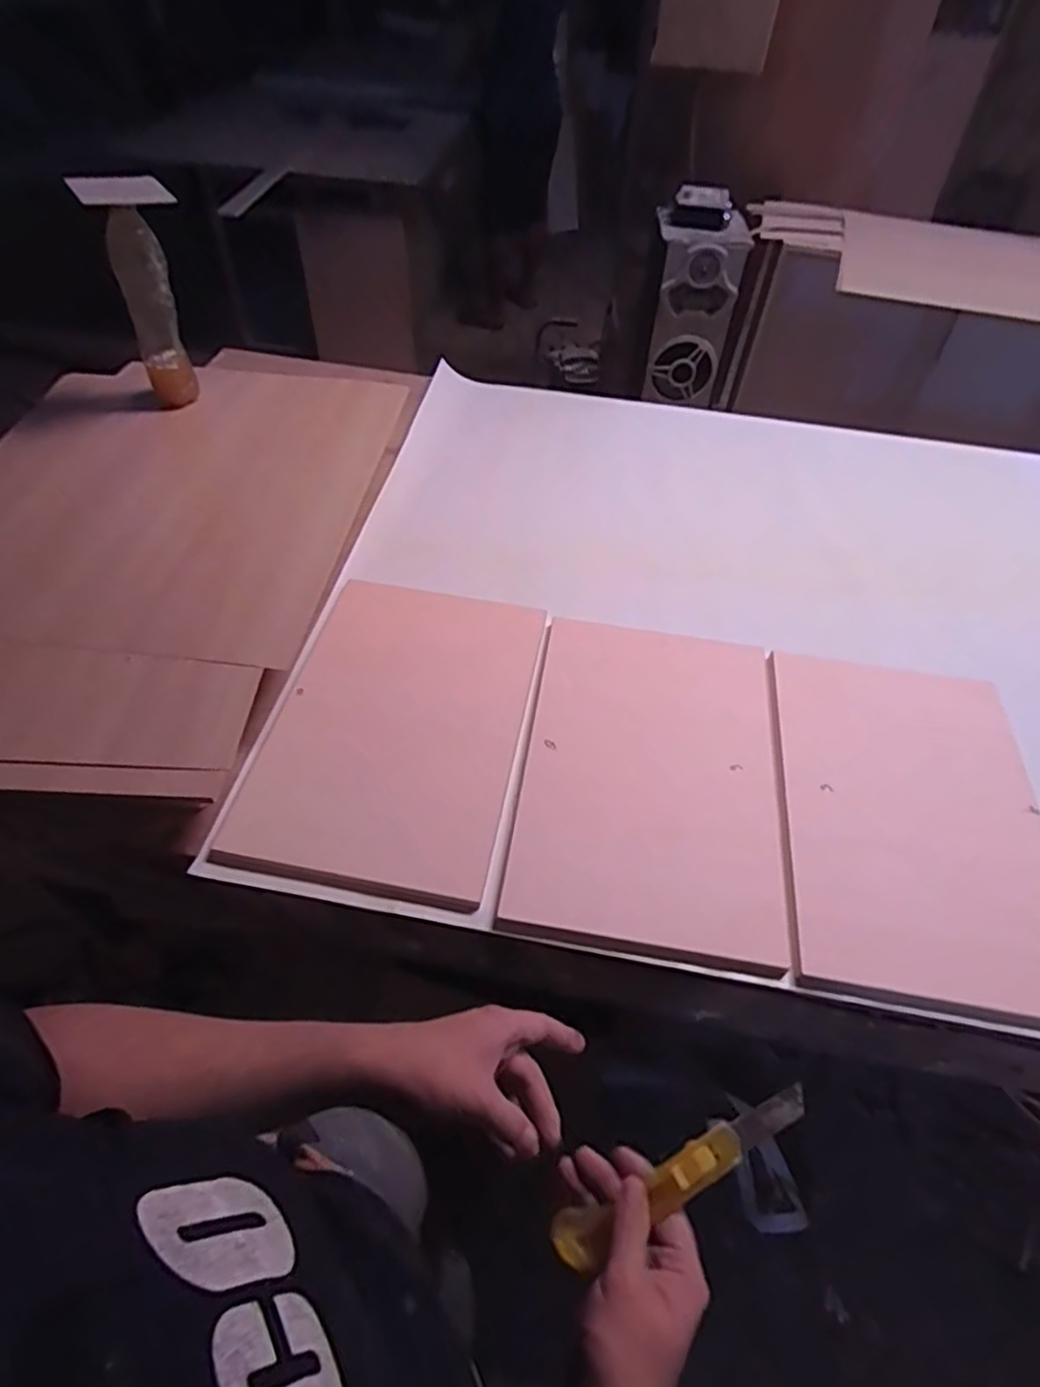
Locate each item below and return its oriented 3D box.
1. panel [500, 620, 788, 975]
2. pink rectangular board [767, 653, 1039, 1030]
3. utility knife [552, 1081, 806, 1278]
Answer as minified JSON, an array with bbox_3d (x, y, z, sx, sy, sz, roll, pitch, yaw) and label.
[{"bbox_3d":[0.178,0.105,0.925,0.341,0.024,0.490,9,56,3],"label":"panel"},{"bbox_3d":[0.515,0.160,0.892,0.340,0.025,0.485,9,55,3],"label":"pink rectangular board"},{"bbox_3d":[0.108,0.329,0.461,0.199,0.013,0.031,-36,52,6],"label":"utility knife"}]

